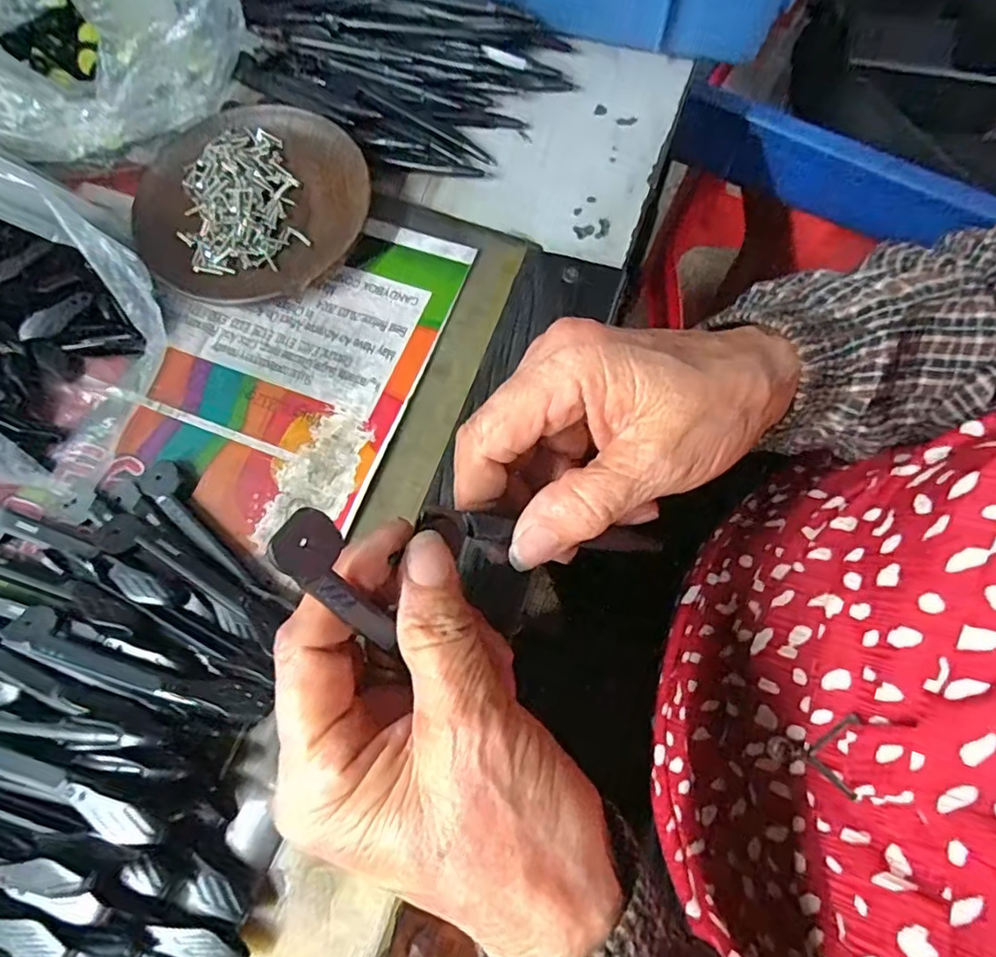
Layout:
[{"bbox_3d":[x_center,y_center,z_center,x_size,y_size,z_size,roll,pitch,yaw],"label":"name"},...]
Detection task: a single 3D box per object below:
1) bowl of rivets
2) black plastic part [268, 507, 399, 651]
[{"bbox_3d":[-0.125,-0.142,0.299,0.113,0.011,0.117,1,73,-2],"label":"bowl of rivets"},{"bbox_3d":[-0.041,0.027,0.155,0.016,0.046,0.007,-38,39,-13],"label":"black plastic part"}]

